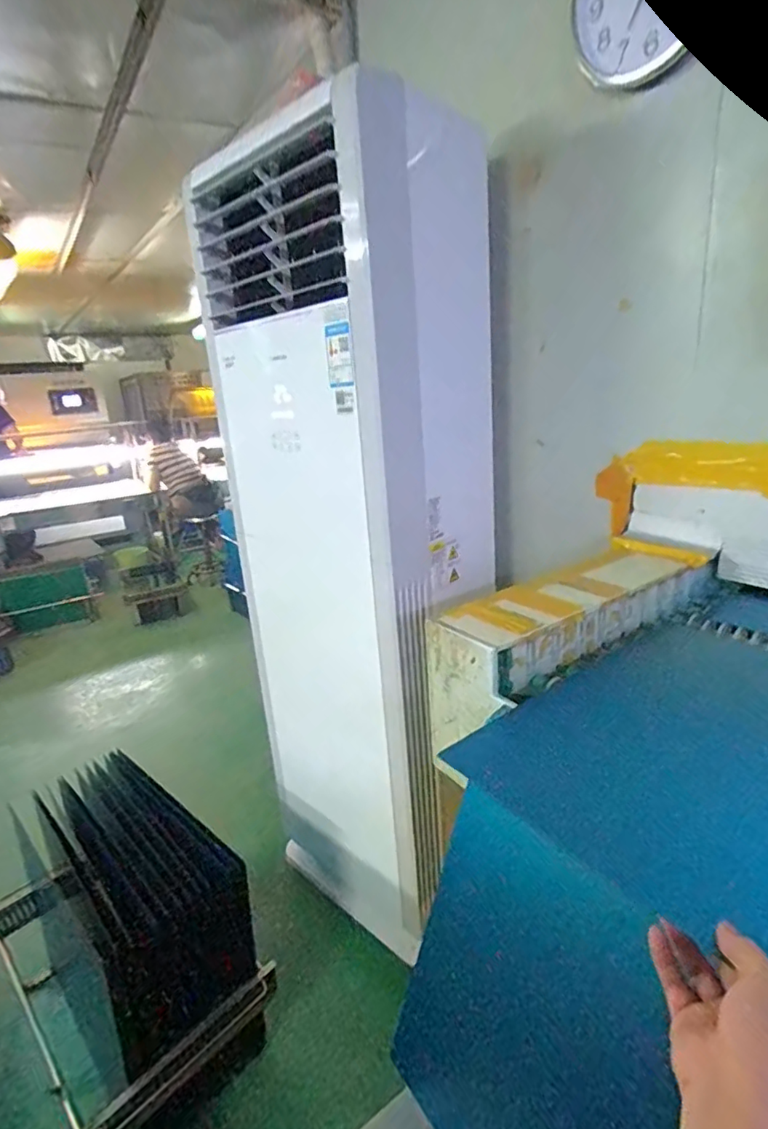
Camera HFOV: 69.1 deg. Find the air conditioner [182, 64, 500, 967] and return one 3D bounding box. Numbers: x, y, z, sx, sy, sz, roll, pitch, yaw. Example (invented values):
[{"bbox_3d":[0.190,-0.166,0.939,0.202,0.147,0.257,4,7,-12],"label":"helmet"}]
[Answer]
[{"bbox_3d":[-0.079,0.079,1.499,0.649,1.955,0.400,12,24,41],"label":"air conditioner"}]

